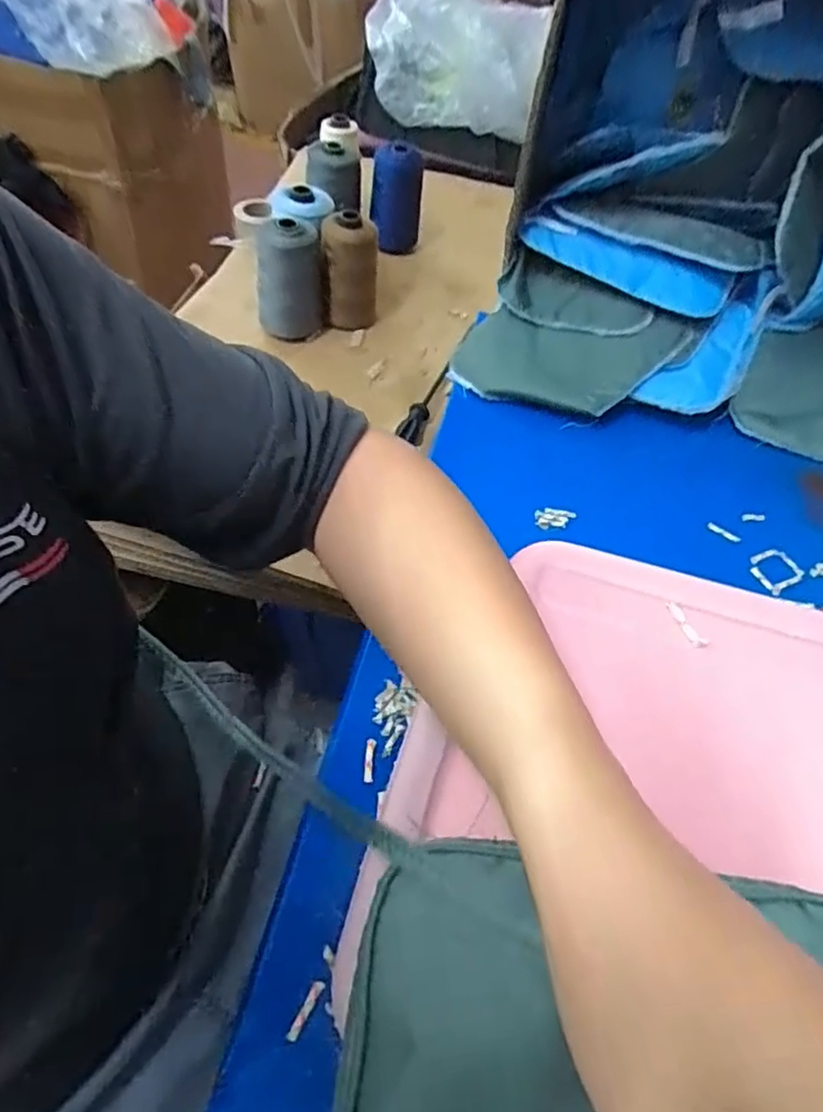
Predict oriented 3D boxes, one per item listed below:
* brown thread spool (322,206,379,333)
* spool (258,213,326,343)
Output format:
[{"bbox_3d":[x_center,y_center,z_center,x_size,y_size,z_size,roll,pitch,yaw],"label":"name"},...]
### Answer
[{"bbox_3d":[-0.066,-0.304,0.674,0.054,0.112,0.058,2,56,-3],"label":"brown thread spool"},{"bbox_3d":[-0.131,-0.297,0.659,0.070,0.115,0.068,-10,58,-10],"label":"spool"}]

